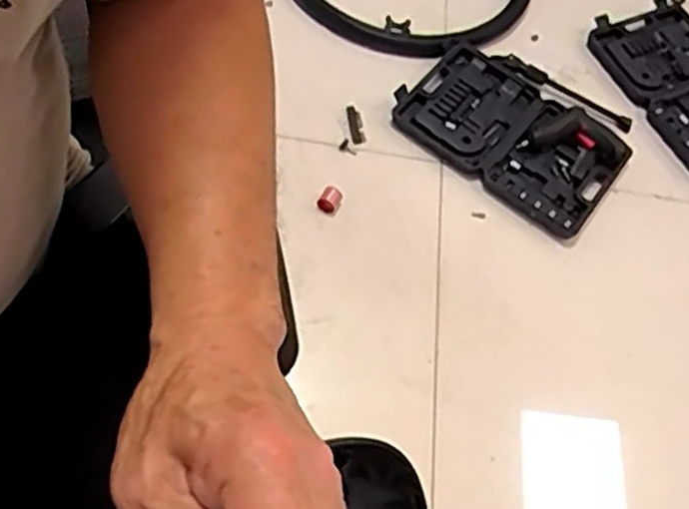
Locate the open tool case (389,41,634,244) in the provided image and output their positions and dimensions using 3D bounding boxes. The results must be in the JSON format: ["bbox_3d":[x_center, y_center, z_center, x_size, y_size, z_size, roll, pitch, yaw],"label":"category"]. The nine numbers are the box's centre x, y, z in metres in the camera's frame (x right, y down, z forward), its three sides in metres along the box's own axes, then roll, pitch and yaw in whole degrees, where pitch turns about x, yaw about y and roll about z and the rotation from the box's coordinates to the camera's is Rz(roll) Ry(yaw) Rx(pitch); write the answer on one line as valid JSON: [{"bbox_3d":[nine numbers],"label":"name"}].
[{"bbox_3d":[0.294,-0.216,1.271,0.385,0.043,0.258,40,63,13],"label":"open tool case"}]

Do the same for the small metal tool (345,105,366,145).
[{"bbox_3d":[0.020,-0.225,1.260,0.025,0.018,0.071,-8,67,-7],"label":"small metal tool"}]

